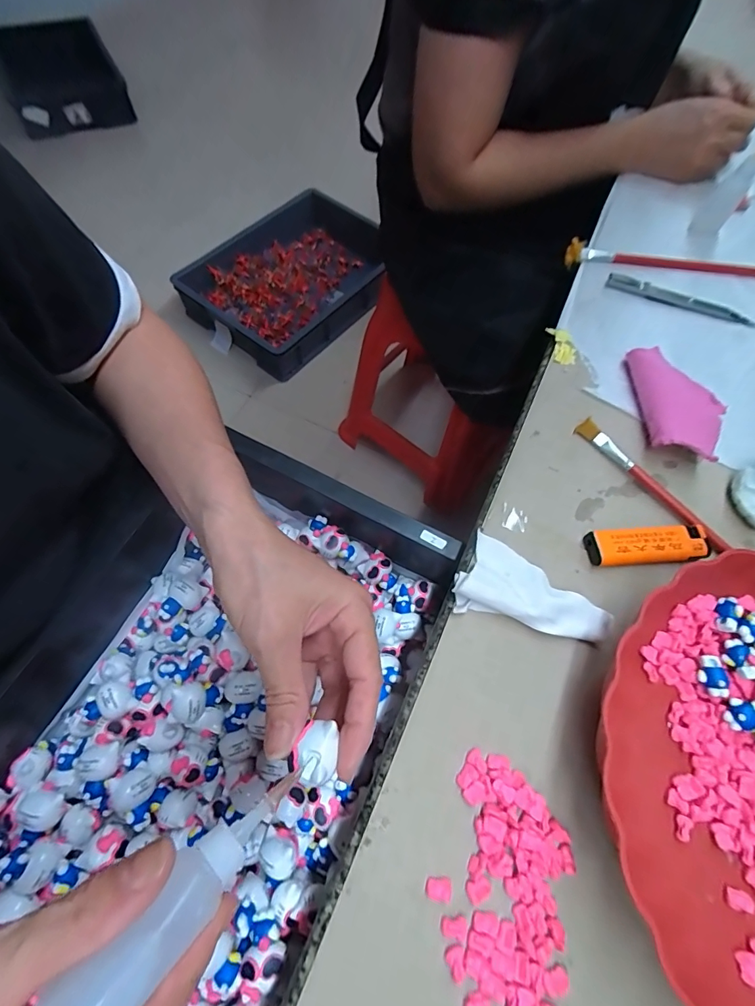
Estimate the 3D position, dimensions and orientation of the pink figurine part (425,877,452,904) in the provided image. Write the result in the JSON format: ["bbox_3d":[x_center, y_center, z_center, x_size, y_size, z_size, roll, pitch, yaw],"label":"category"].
[{"bbox_3d":[0.030,0.190,0.211,0.013,0.004,0.009,9,65,0],"label":"pink figurine part"}]

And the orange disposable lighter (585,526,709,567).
[{"bbox_3d":[0.183,0.027,0.288,0.081,0.012,0.025,-3,61,0],"label":"orange disposable lighter"}]

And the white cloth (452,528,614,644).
[{"bbox_3d":[0.098,0.059,0.268,0.093,0.019,0.053,28,67,9],"label":"white cloth"}]

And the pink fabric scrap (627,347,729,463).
[{"bbox_3d":[0.236,-0.078,0.337,0.055,0.018,0.101,4,65,-2],"label":"pink fabric scrap"}]

